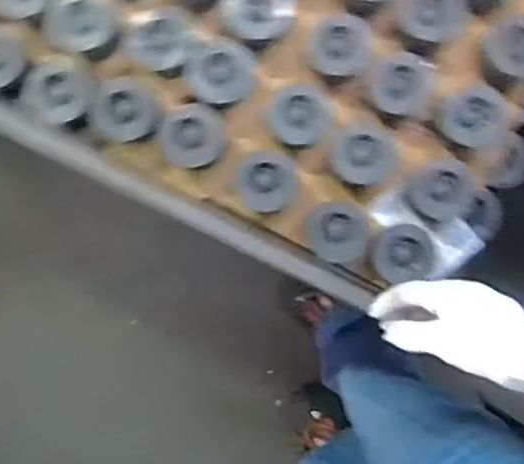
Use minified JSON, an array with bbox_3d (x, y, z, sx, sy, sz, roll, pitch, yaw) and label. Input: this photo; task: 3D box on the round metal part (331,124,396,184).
[{"bbox_3d":[0.152,-0.115,1.015,0.096,0.076,0.088,0,91,0],"label":"round metal part"}]

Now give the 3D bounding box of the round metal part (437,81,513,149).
[{"bbox_3d":[0.308,-0.165,1.028,0.104,0.056,0.084,42,91,0],"label":"round metal part"}]

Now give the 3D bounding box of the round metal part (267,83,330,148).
[{"bbox_3d":[0.053,-0.168,1.016,0.088,0.053,0.081,0,91,0],"label":"round metal part"}]

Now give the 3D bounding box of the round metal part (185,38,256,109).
[{"bbox_3d":[-0.059,-0.231,1.008,0.090,0.043,0.096,0,91,0],"label":"round metal part"}]

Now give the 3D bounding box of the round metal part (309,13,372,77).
[{"bbox_3d":[0.113,-0.270,1.017,0.084,0.056,0.078,0,91,0],"label":"round metal part"}]

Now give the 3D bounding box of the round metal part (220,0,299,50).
[{"bbox_3d":[-0.004,-0.323,1.013,0.100,0.040,0.092,0,91,0],"label":"round metal part"}]

